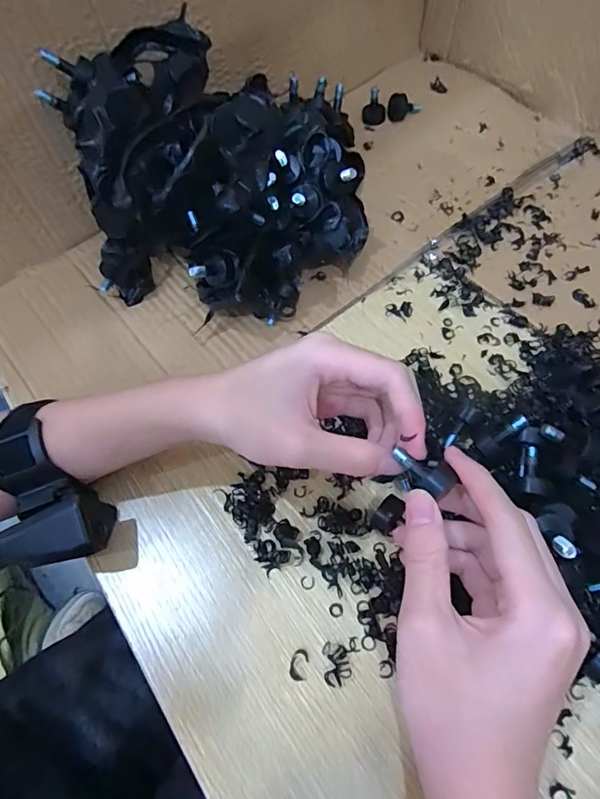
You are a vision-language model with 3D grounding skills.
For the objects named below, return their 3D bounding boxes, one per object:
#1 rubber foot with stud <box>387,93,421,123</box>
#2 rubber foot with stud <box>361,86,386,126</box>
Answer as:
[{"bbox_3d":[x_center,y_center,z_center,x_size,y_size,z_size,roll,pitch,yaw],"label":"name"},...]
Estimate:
[{"bbox_3d":[0.109,-0.307,0.492,0.033,0.020,0.019,8,62,8],"label":"rubber foot with stud"},{"bbox_3d":[0.078,-0.308,0.490,0.024,0.022,0.023,3,61,6],"label":"rubber foot with stud"}]

